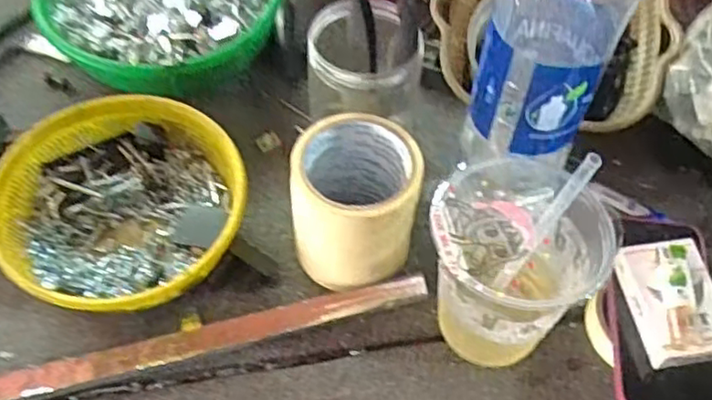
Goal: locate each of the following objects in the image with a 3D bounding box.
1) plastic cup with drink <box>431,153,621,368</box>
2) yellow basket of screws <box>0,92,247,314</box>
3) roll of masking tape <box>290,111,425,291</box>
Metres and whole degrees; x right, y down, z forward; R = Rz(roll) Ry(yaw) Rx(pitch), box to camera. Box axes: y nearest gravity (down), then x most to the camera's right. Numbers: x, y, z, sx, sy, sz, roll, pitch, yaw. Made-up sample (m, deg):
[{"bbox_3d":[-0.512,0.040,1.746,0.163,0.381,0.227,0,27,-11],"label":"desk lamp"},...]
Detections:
[{"bbox_3d":[0.101,0.051,0.495,0.112,0.139,0.106,1,57,-2],"label":"plastic cup with drink"},{"bbox_3d":[-0.184,0.005,0.542,0.186,0.050,0.187,22,58,11],"label":"yellow basket of screws"},{"bbox_3d":[-0.001,0.003,0.524,0.090,0.109,0.087,1,57,-2],"label":"roll of masking tape"}]

